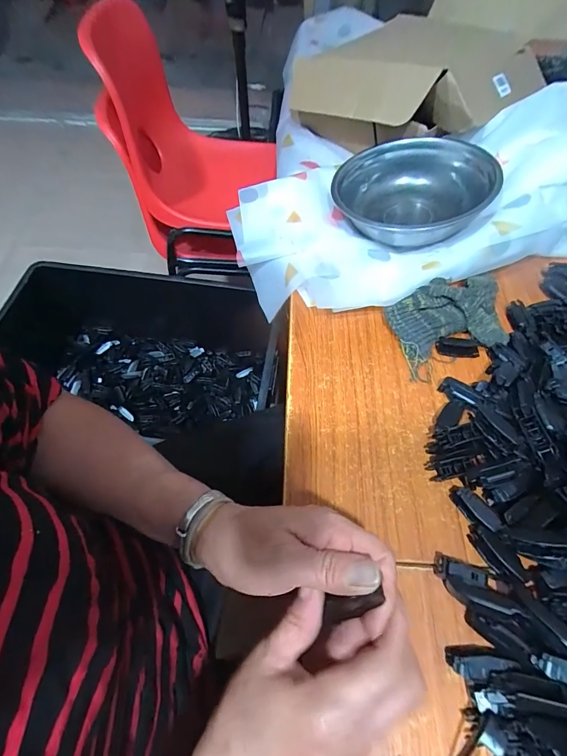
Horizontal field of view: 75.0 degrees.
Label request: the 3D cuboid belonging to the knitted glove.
[{"bbox_3d":[0.191,-0.069,0.425,0.133,0.042,0.091,-17,62,-12],"label":"knitted glove"}]

